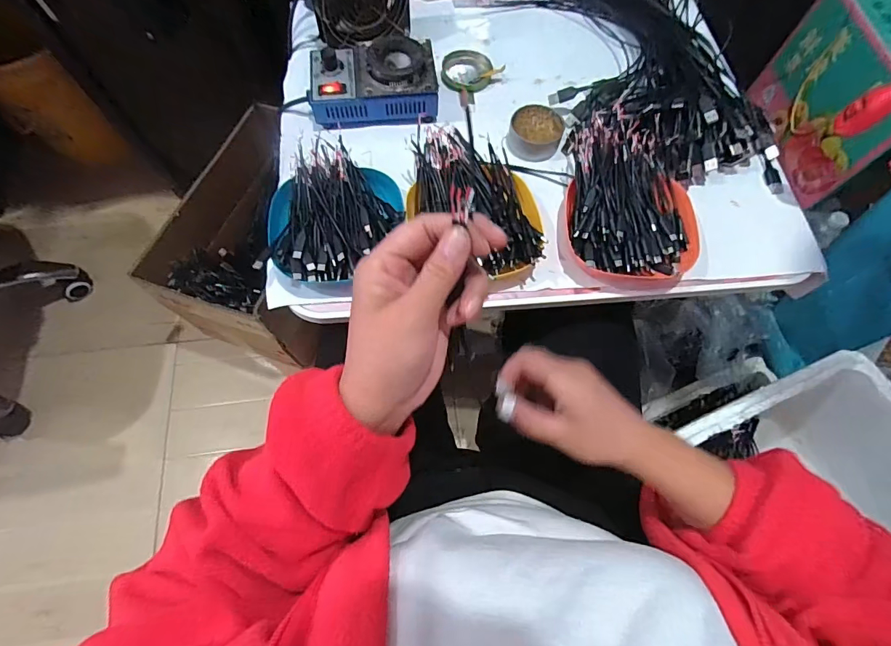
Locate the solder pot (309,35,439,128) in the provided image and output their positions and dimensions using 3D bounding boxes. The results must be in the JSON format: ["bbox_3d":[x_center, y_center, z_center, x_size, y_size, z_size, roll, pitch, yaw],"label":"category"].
[{"bbox_3d":[-0.086,-0.294,0.528,0.148,0.050,0.098,-6,69,-4],"label":"solder pot"}]

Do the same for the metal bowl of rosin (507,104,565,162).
[{"bbox_3d":[0.109,-0.227,0.529,0.063,0.028,0.059,1,68,-1],"label":"metal bowl of rosin"}]

